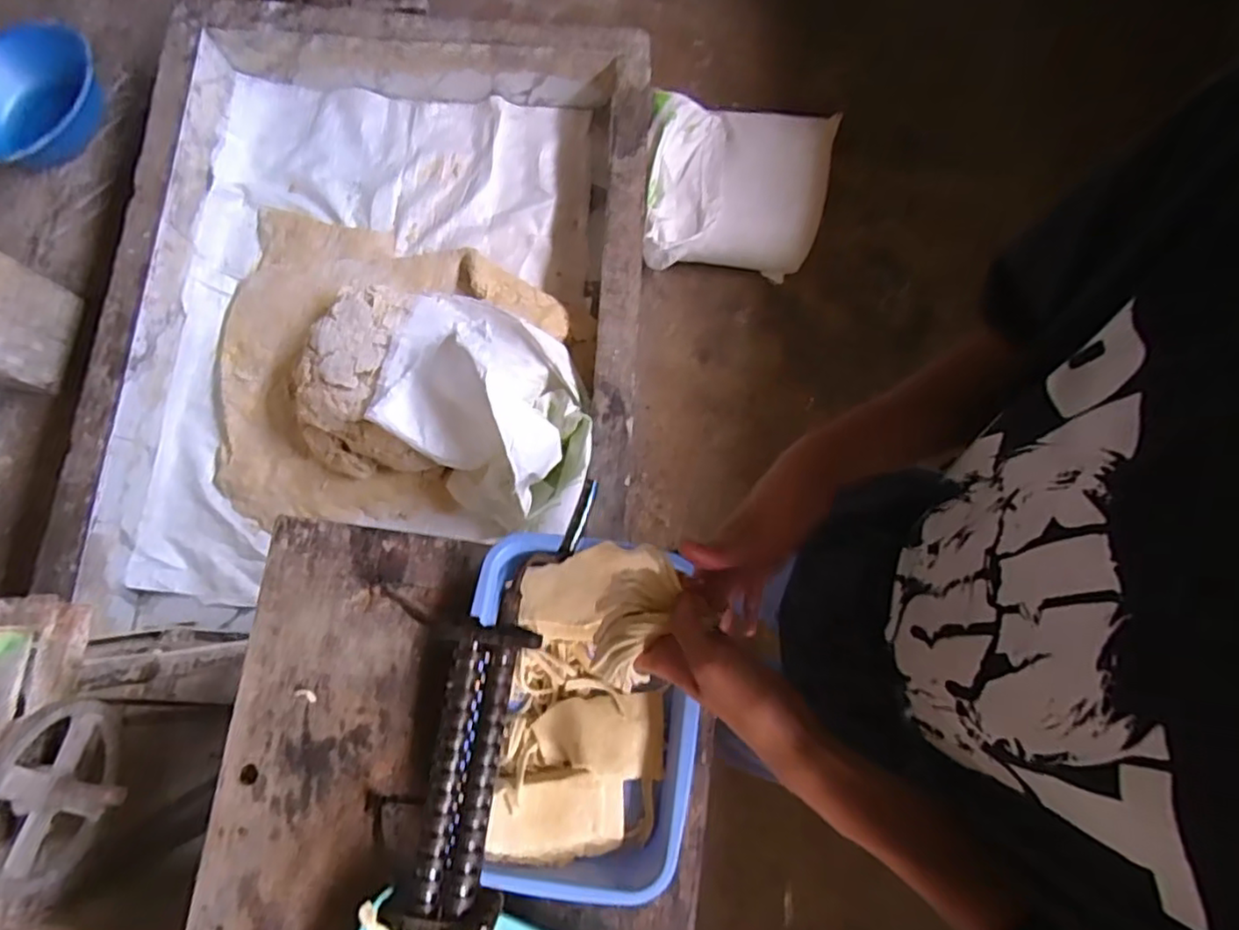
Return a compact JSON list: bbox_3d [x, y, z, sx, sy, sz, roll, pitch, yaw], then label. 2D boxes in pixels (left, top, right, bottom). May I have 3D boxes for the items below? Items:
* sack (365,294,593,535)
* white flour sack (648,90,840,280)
[{"bbox_3d":[-0.269,-0.151,1.359,0.533,0.216,0.389,33,79,7],"label":"sack"},{"bbox_3d":[0.300,-0.694,1.623,0.460,0.139,0.434,5,77,0],"label":"white flour sack"}]

